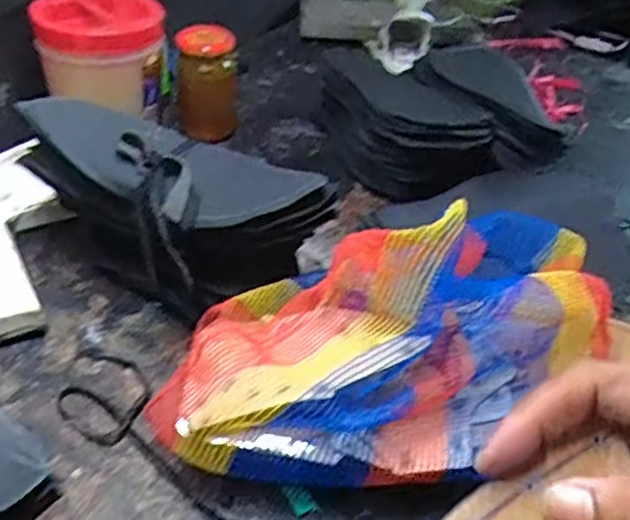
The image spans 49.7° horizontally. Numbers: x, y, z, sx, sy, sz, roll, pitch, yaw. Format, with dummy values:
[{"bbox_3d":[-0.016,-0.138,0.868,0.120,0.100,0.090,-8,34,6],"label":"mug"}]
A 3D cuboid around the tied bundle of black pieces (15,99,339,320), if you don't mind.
[{"bbox_3d":[-0.104,-0.026,0.493,0.232,0.132,0.077,28,42,28],"label":"tied bundle of black pieces"}]

